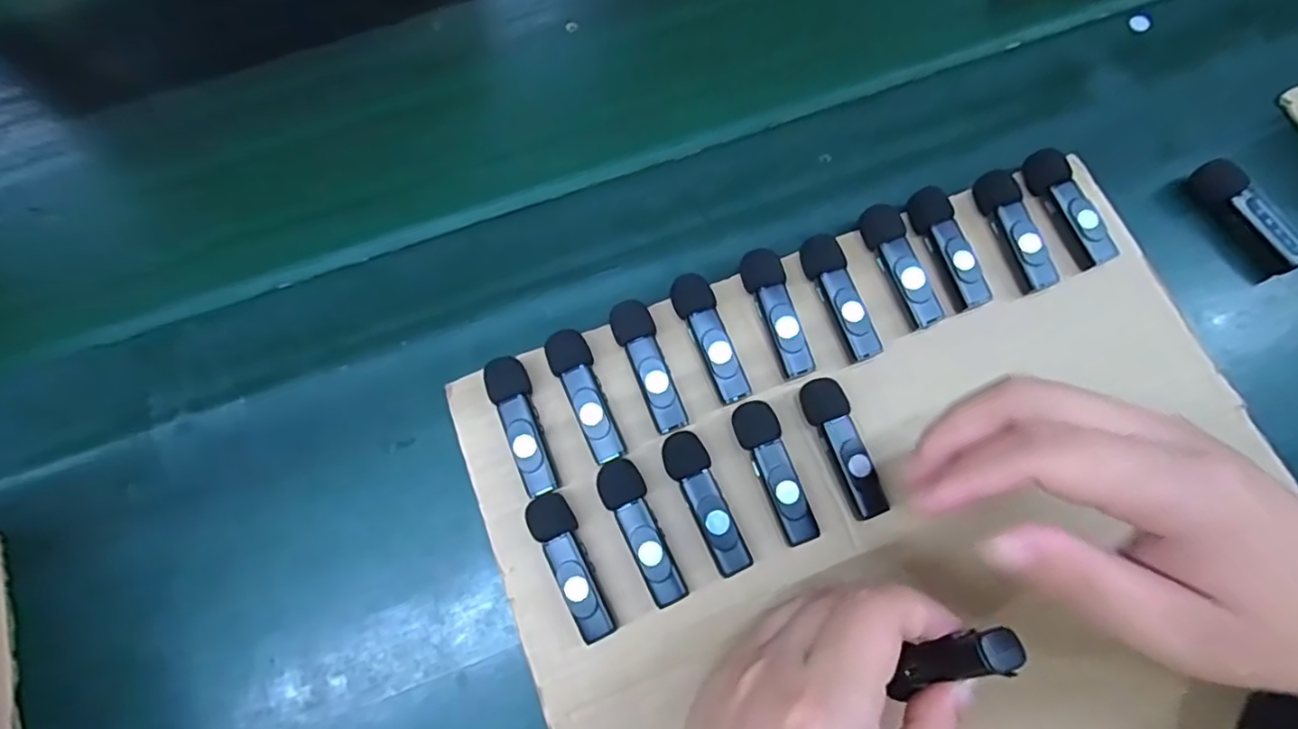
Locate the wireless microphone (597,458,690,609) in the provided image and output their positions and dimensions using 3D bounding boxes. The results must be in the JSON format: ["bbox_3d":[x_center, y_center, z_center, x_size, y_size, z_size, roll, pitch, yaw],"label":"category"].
[{"bbox_3d":[-0.004,0.073,0.270,0.019,0.014,0.064,-22,76,-6],"label":"wireless microphone"}]

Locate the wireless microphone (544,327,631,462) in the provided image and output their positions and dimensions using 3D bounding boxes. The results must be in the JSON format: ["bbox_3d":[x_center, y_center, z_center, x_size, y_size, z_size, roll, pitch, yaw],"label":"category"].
[{"bbox_3d":[-0.029,0.015,0.285,0.019,0.016,0.063,-22,76,-6],"label":"wireless microphone"}]

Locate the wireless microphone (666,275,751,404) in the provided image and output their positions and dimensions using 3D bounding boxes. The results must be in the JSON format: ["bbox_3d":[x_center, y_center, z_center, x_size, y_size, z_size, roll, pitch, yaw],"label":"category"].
[{"bbox_3d":[0.029,-0.012,0.293,0.018,0.018,0.064,-22,76,-6],"label":"wireless microphone"}]

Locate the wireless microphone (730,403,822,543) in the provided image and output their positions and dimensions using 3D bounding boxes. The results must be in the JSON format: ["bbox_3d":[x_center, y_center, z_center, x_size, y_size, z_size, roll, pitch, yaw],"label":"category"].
[{"bbox_3d":[0.056,0.048,0.277,0.019,0.016,0.064,-21,76,-6],"label":"wireless microphone"}]

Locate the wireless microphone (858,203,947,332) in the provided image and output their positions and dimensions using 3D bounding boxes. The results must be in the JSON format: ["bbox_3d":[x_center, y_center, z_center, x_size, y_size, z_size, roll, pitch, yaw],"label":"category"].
[{"bbox_3d":[0.123,-0.048,0.302,0.017,0.016,0.062,-22,76,-6],"label":"wireless microphone"}]

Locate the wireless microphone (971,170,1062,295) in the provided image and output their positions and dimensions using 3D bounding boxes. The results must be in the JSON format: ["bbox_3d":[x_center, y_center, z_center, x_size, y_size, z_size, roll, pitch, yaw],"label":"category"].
[{"bbox_3d":[0.182,-0.067,0.308,0.017,0.014,0.063,-14,75,-4],"label":"wireless microphone"}]

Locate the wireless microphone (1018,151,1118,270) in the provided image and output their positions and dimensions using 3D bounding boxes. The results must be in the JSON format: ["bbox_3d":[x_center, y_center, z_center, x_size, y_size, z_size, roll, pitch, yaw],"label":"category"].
[{"bbox_3d":[0.211,-0.079,0.311,0.015,0.015,0.064,-22,76,-6],"label":"wireless microphone"}]

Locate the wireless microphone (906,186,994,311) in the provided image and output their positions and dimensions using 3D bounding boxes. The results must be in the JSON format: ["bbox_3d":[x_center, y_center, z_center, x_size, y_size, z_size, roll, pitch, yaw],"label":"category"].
[{"bbox_3d":[0.147,-0.057,0.304,0.016,0.014,0.062,-17,75,-5],"label":"wireless microphone"}]

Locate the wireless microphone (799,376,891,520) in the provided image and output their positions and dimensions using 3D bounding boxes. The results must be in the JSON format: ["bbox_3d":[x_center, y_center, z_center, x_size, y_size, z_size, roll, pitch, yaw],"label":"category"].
[{"bbox_3d":[0.088,0.037,0.280,0.019,0.016,0.063,-21,76,-6],"label":"wireless microphone"}]

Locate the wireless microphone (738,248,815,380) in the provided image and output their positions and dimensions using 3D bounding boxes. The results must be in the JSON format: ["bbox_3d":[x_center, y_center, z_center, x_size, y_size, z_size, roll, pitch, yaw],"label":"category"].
[{"bbox_3d":[0.060,-0.025,0.296,0.019,0.017,0.063,-14,75,-4],"label":"wireless microphone"}]

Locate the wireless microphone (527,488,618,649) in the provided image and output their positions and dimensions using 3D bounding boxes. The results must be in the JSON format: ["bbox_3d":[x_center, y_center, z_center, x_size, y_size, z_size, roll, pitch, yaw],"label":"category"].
[{"bbox_3d":[-0.033,0.086,0.266,0.018,0.015,0.063,-28,77,-8],"label":"wireless microphone"}]

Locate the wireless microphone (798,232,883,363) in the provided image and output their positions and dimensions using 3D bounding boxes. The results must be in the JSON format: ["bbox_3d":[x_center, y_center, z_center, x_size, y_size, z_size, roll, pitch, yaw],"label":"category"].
[{"bbox_3d":[0.092,-0.032,0.299,0.017,0.015,0.063,-21,76,-6],"label":"wireless microphone"}]

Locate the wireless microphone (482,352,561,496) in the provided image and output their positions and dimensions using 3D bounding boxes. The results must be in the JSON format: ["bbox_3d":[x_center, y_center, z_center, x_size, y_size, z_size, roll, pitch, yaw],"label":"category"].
[{"bbox_3d":[-0.057,0.028,0.282,0.018,0.017,0.063,-22,76,-6],"label":"wireless microphone"}]

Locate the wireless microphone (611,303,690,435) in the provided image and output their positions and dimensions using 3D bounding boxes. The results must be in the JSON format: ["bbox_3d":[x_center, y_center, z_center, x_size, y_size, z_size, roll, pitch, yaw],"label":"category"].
[{"bbox_3d":[0.000,0.001,0.289,0.018,0.017,0.062,-22,76,-6],"label":"wireless microphone"}]

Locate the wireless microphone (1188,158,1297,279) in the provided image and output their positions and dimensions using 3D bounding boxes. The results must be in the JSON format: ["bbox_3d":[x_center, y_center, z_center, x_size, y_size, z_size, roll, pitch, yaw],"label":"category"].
[{"bbox_3d":[0.306,-0.075,0.317,0.016,0.018,0.065,-31,77,-8],"label":"wireless microphone"}]

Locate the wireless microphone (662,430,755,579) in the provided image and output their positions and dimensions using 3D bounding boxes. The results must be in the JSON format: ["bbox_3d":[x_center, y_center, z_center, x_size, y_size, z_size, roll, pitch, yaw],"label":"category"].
[{"bbox_3d":[0.025,0.061,0.273,0.018,0.015,0.064,-22,76,-6],"label":"wireless microphone"}]

